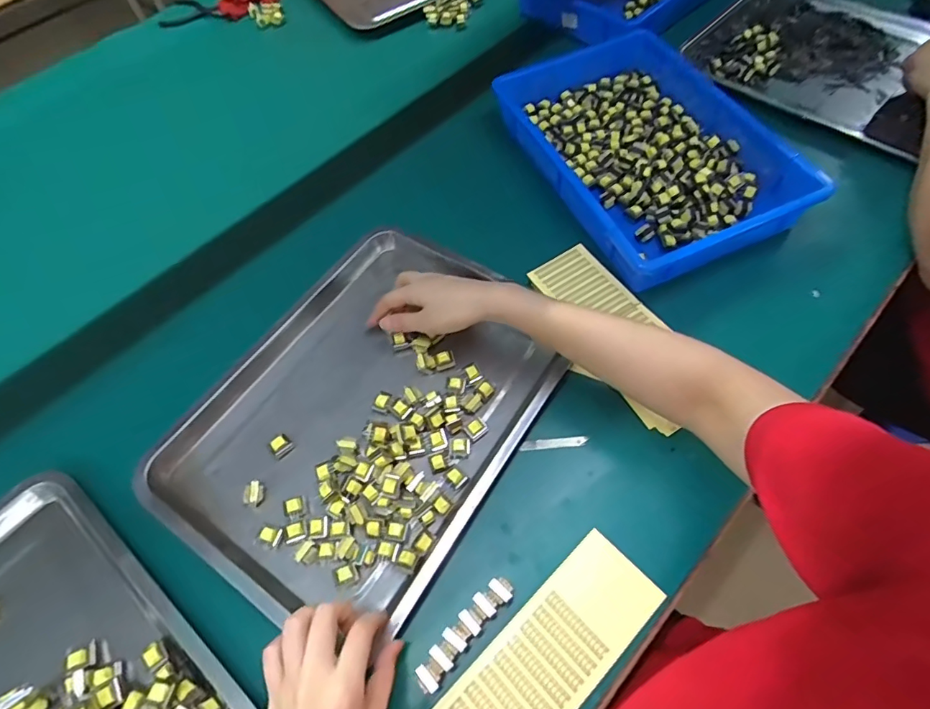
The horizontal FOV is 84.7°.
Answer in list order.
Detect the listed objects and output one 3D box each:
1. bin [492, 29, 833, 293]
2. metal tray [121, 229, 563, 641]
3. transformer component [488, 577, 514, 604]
[{"bbox_3d":[0.215,-0.256,0.622,0.240,0.069,0.367,-22,61,-8],"label":"bin"},{"bbox_3d":[-0.098,0.050,0.513,0.296,0.036,0.370,30,67,19],"label":"metal tray"},{"bbox_3d":[0.030,0.195,0.423,0.020,0.025,0.018,36,69,21],"label":"transformer component"}]

